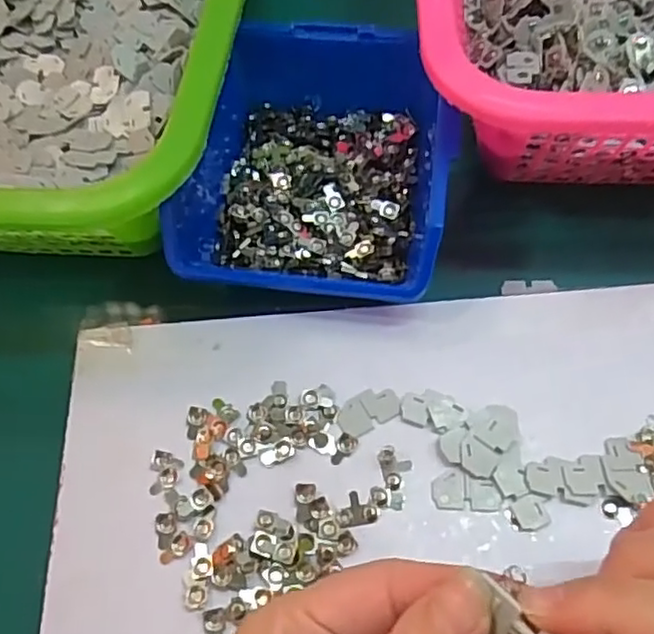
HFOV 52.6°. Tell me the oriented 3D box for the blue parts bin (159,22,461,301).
[{"bbox_3d":[-0.004,-0.083,0.320,0.123,0.045,0.151,6,63,6],"label":"blue parts bin"}]

